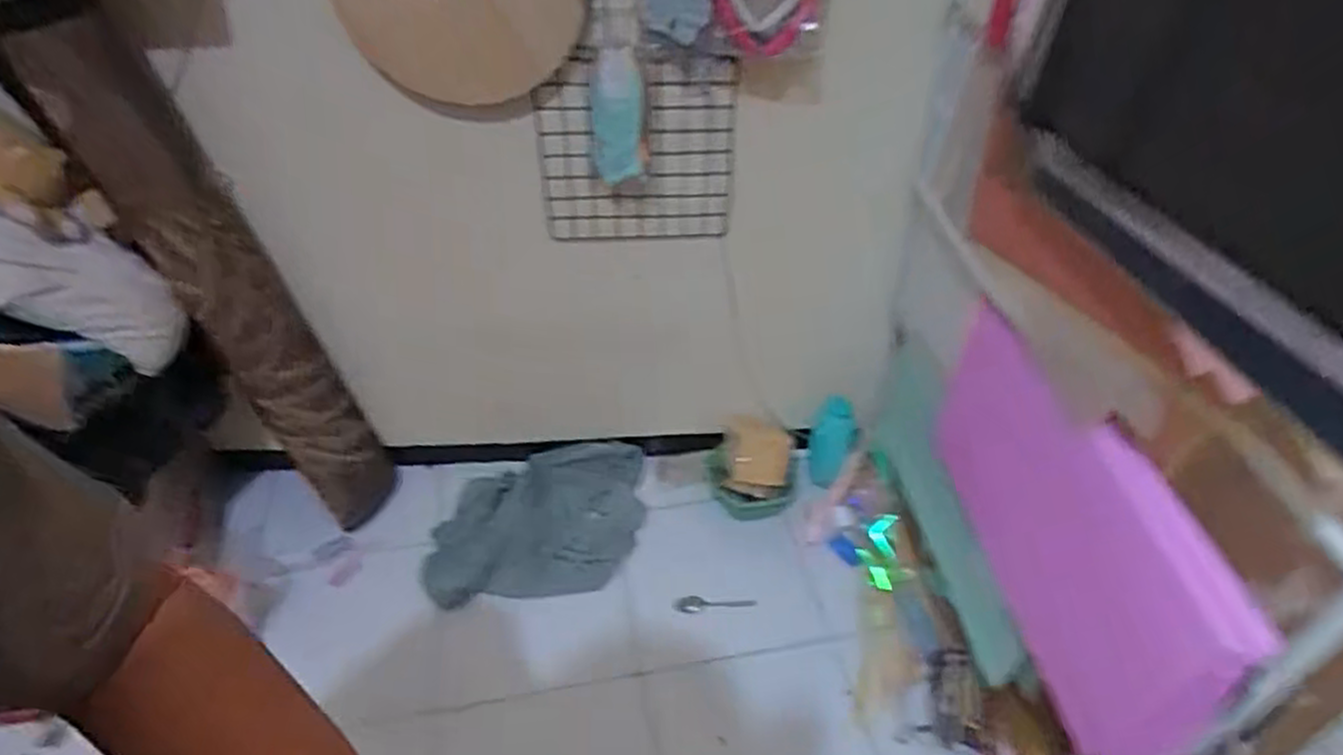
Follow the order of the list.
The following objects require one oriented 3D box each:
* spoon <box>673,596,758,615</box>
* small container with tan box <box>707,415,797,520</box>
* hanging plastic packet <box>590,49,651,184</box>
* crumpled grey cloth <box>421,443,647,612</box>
[{"bbox_3d":[0.093,0.484,1.641,0.174,0.019,0.038,-2,42,-3],"label":"spoon"},{"bbox_3d":[0.190,0.210,1.781,0.208,0.133,0.194,8,43,7],"label":"small container with tan box"},{"bbox_3d":[-0.090,-0.428,1.265,0.090,0.269,0.034,-5,62,1],"label":"hanging plastic packet"},{"bbox_3d":[-0.299,0.321,1.729,0.472,0.062,0.344,-5,64,-8],"label":"crumpled grey cloth"}]

